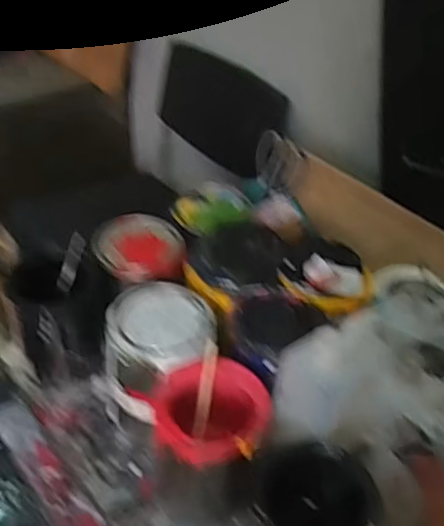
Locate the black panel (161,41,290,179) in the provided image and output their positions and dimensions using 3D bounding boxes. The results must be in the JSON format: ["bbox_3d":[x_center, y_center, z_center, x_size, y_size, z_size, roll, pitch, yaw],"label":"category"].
[{"bbox_3d":[-0.007,-0.275,1.078,0.275,0.164,0.015,38,26,28],"label":"black panel"}]

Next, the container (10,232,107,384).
[{"bbox_3d":[-0.190,0.063,0.720,0.110,0.136,0.096,-11,43,-14],"label":"container"}]

